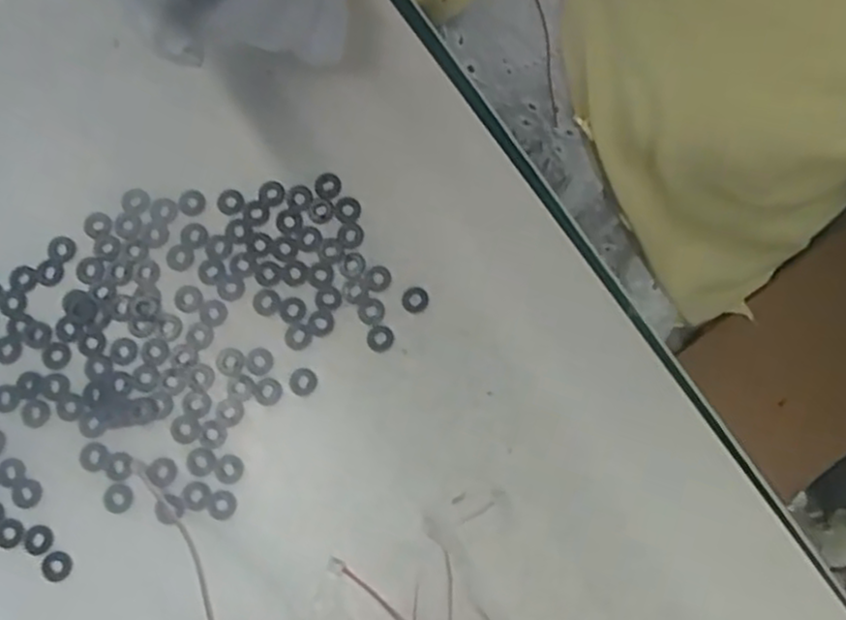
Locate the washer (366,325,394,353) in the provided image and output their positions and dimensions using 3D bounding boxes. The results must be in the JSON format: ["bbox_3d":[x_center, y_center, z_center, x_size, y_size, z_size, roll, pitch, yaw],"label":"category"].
[{"bbox_3d":[-0.017,0.011,0.298,0.011,0.004,0.010,0,79,-2],"label":"washer"}]

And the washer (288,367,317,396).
[{"bbox_3d":[-0.047,0.028,0.294,0.010,0.004,0.011,0,79,-2],"label":"washer"}]

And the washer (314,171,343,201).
[{"bbox_3d":[-0.039,-0.050,0.306,0.011,0.004,0.011,0,79,-2],"label":"washer"}]

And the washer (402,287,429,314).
[{"bbox_3d":[-0.003,-0.004,0.300,0.010,0.004,0.010,0,79,-2],"label":"washer"}]

